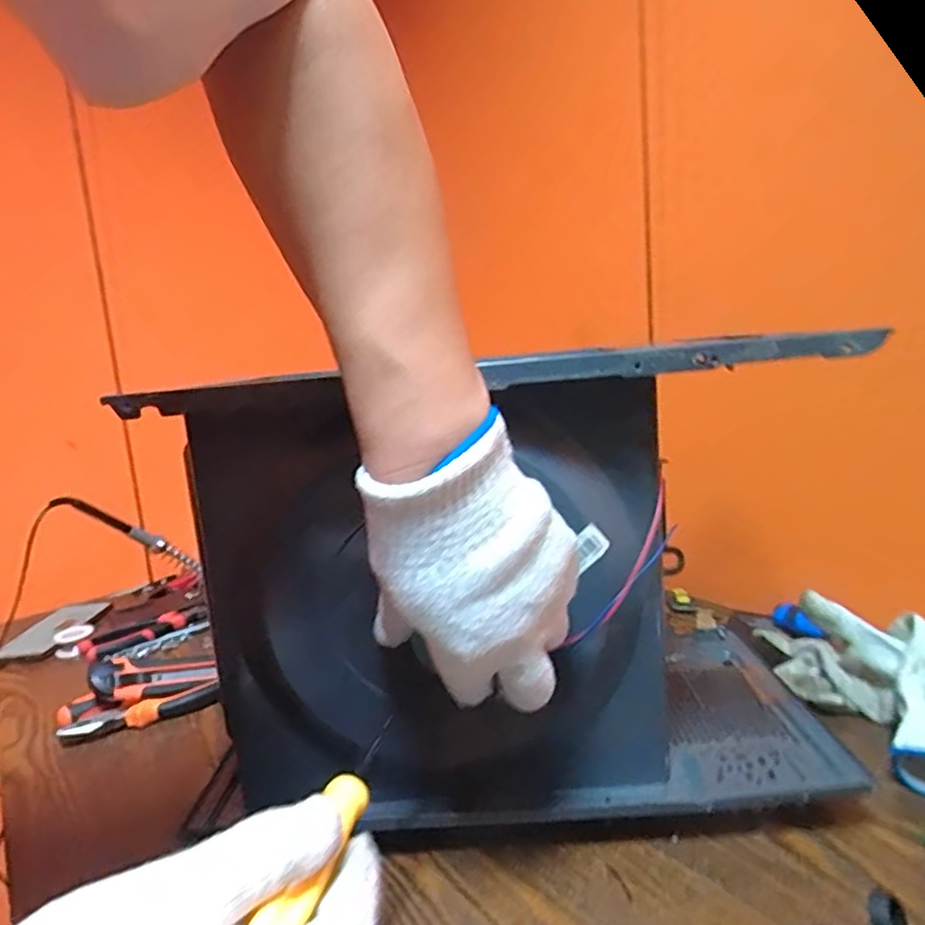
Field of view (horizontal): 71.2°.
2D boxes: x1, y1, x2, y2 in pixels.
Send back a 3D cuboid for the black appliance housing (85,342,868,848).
[{"bbox_3d":[0.044,0.068,0.484,0.405,0.284,0.245,-2,8,10],"label":"black appliance housing"}]

